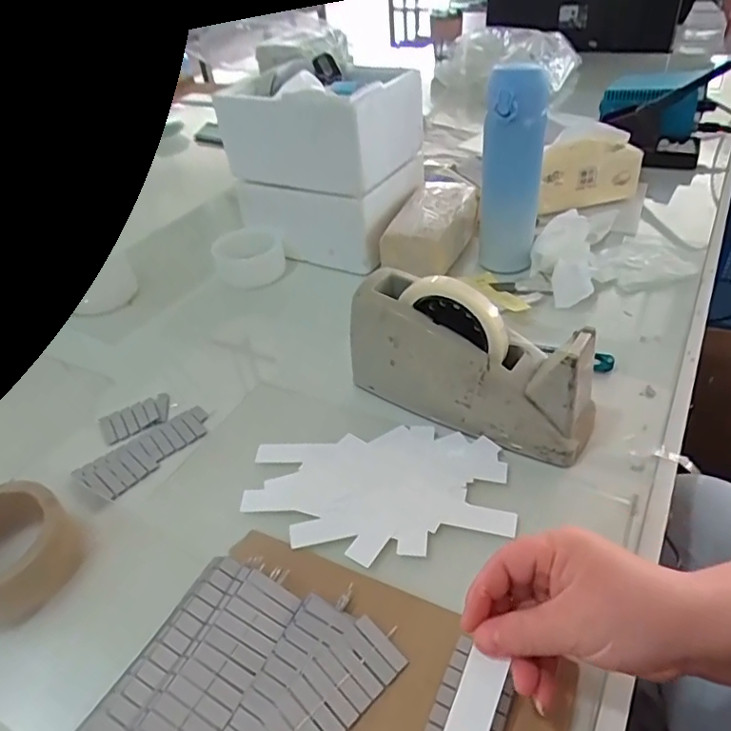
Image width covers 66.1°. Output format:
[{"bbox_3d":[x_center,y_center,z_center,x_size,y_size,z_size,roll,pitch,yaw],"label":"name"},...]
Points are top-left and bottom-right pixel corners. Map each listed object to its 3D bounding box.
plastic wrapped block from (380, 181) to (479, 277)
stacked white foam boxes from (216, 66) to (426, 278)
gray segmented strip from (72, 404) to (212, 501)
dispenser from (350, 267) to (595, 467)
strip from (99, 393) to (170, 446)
[{"bbox_3d":[0.085,-0.170,0.702,0.082,0.068,0.143,17,46,27],"label":"plastic wrapped block"},{"bbox_3d":[-0.047,-0.255,0.725,0.201,0.199,0.161,12,44,22],"label":"stacked white foam boxes"},{"bbox_3d":[-0.194,0.075,0.507,0.049,0.009,0.117,30,53,36],"label":"gray segmented strip"},{"bbox_3d":[0.088,-0.010,0.477,0.212,0.116,0.068,19,47,29],"label":"dispenser"},{"bbox_3d":[-0.219,0.049,0.541,0.065,0.004,0.043,-25,43,-20],"label":"strip"}]

